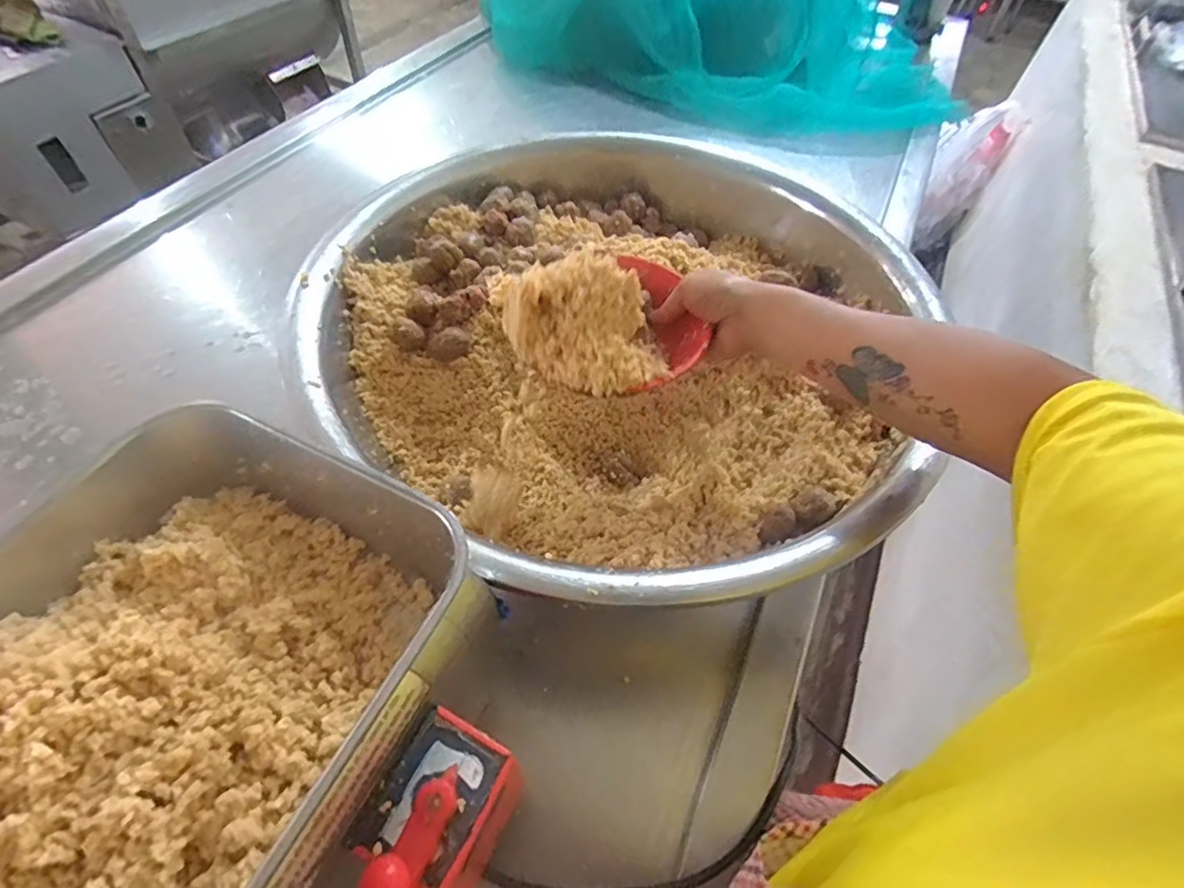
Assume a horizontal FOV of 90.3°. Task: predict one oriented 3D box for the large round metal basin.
[{"bbox_3d":[0.030,-0.094,0.637,0.565,0.182,0.591,2,53,-3],"label":"large round metal basin"}]

